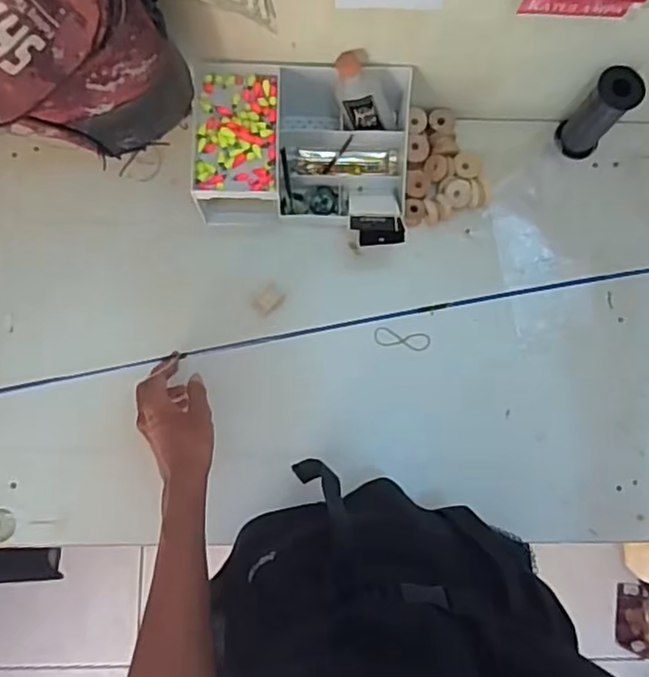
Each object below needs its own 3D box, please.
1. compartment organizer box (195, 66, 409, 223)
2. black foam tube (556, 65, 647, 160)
[{"bbox_3d":[-0.023,-0.202,0.705,0.231,0.099,0.171,-3,81,-3],"label":"compartment organizer box"},{"bbox_3d":[0.308,-0.252,0.723,0.050,0.113,0.048,45,81,5],"label":"black foam tube"}]

